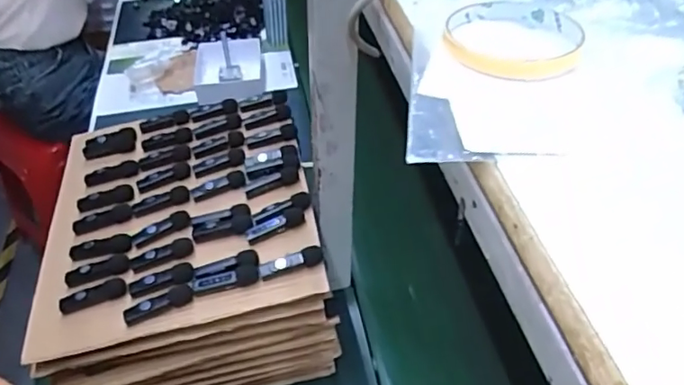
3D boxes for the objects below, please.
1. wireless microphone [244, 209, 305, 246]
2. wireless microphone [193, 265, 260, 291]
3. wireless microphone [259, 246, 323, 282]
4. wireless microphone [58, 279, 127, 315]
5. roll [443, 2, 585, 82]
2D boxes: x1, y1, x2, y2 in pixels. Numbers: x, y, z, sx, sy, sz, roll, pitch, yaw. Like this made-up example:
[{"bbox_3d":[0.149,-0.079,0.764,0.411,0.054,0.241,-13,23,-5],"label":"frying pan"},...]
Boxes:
[{"bbox_3d":[-0.071,0.035,0.594,0.065,0.014,0.020,-17,47,-17],"label":"wireless microphone"},{"bbox_3d":[-0.116,0.087,0.554,0.064,0.014,0.016,-7,45,-8],"label":"wireless microphone"},{"bbox_3d":[-0.050,0.071,0.555,0.065,0.022,0.014,-12,45,-13],"label":"wireless microphone"},{"bbox_3d":[-0.251,0.105,0.557,0.065,0.011,0.021,-11,45,-12],"label":"wireless microphone"},{"bbox_3d":[0.102,-0.095,0.333,0.077,0.015,0.076,0,44,0],"label":"roll"}]

